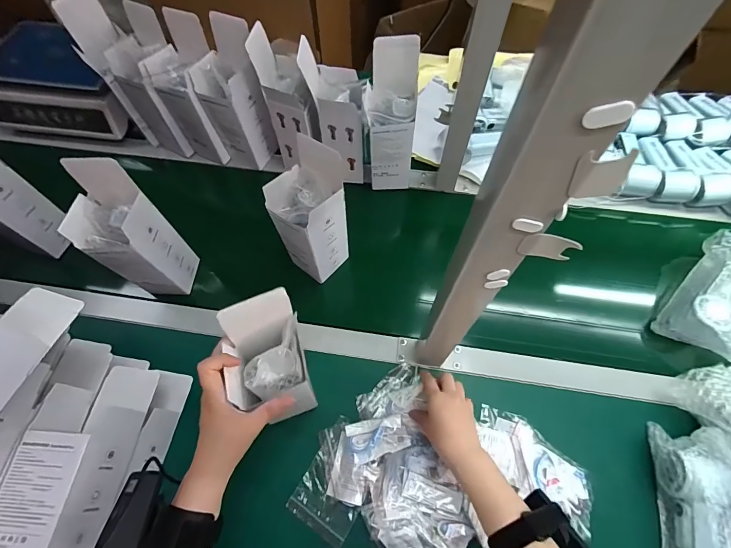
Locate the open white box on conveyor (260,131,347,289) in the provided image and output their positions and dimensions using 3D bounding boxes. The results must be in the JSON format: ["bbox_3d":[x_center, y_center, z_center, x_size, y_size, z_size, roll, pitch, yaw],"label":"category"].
[{"bbox_3d":[-0.083,-0.084,0.534,0.082,0.218,0.094,40,70,17],"label":"open white box on conveyor"}]

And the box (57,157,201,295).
[{"bbox_3d":[-0.338,-0.051,0.525,0.082,0.225,0.089,9,64,4],"label":"box"}]

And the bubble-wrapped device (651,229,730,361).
[{"bbox_3d":[0.547,0.030,0.560,0.088,0.067,0.187,38,69,17],"label":"bubble-wrapped device"}]

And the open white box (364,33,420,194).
[{"bbox_3d":[0.043,-0.253,0.613,0.082,0.235,0.084,3,64,1],"label":"open white box"}]

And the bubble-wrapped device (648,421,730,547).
[{"bbox_3d":[0.400,0.293,0.437,0.065,0.074,0.205,15,65,7],"label":"bubble-wrapped device"}]

